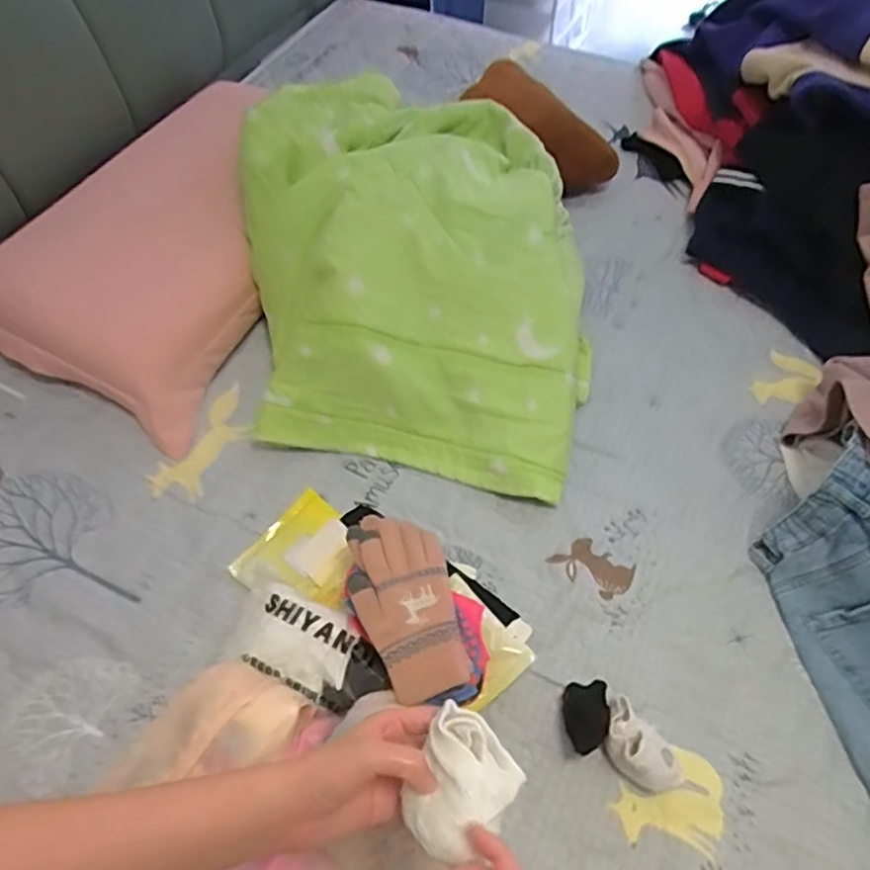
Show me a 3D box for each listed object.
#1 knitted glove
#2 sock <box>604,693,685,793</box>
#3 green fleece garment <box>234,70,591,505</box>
[{"bbox_3d":[-0.033,0.174,0.682,0.101,0.025,0.197,-11,58,-6],"label":"knitted glove"},{"bbox_3d":[0.214,0.325,0.665,0.061,0.047,0.099,-39,65,-21],"label":"sock"},{"bbox_3d":[-0.032,-0.245,0.963,0.497,0.185,0.690,-3,58,-1],"label":"green fleece garment"}]

